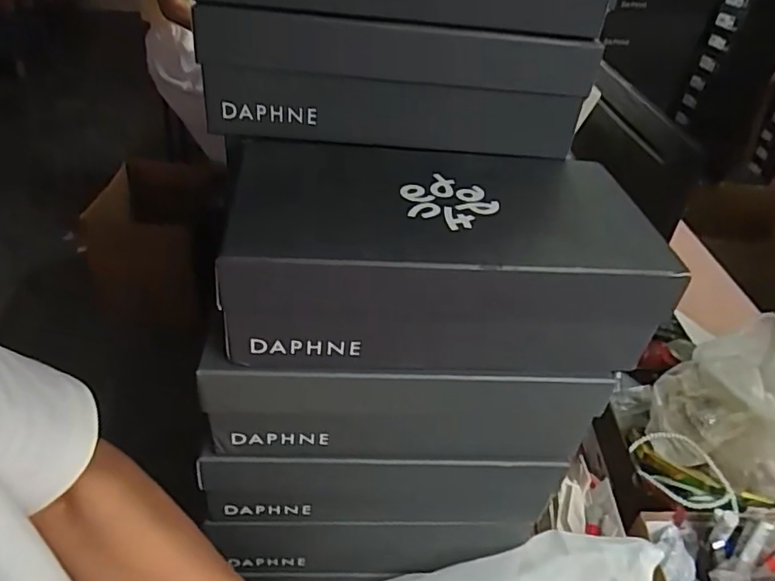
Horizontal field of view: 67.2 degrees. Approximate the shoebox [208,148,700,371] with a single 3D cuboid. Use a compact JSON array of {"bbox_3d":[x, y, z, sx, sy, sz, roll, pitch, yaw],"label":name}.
[{"bbox_3d":[0.036,-0.028,0.439,0.291,0.096,0.150,0,39,-8],"label":"shoebox"}]

